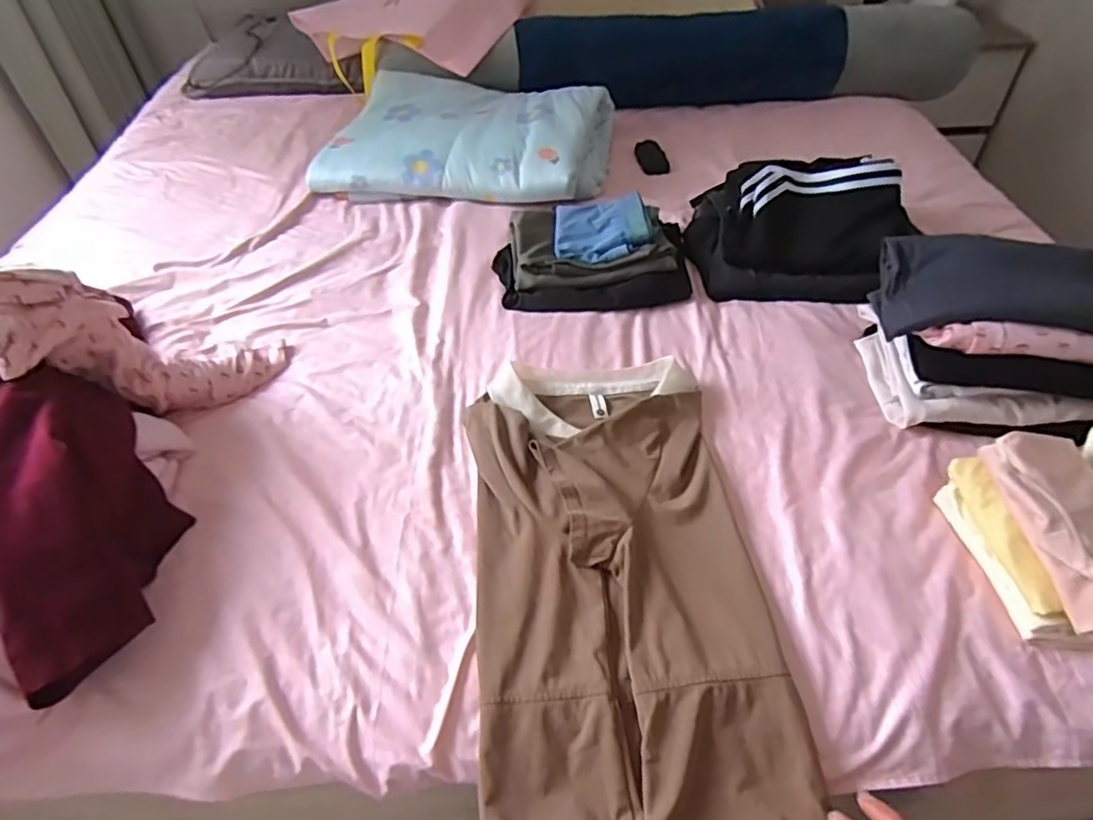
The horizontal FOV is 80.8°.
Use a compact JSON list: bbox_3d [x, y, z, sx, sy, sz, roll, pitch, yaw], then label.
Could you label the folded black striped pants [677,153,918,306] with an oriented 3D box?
[{"bbox_3d":[0.378,-0.284,0.972,0.322,0.120,0.251,12,49,13],"label":"folded black striped pants"}]

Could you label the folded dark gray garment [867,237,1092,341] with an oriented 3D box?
[{"bbox_3d":[0.557,-0.131,0.737,0.316,0.061,0.138,3,46,6],"label":"folded dark gray garment"}]

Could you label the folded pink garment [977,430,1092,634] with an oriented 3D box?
[{"bbox_3d":[0.503,0.104,0.598,0.108,0.036,0.191,-2,46,1],"label":"folded pink garment"}]

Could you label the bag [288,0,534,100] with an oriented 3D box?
[{"bbox_3d":[-0.295,-0.927,1.466,0.521,0.129,0.426,8,67,22],"label":"bag"}]

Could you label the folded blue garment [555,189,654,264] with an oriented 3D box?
[{"bbox_3d":[0.086,-0.279,0.979,0.145,0.032,0.135,-1,46,2],"label":"folded blue garment"}]

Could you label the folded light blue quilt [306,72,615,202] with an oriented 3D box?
[{"bbox_3d":[-0.149,-0.533,1.243,0.527,0.092,0.342,6,48,8],"label":"folded light blue quilt"}]

